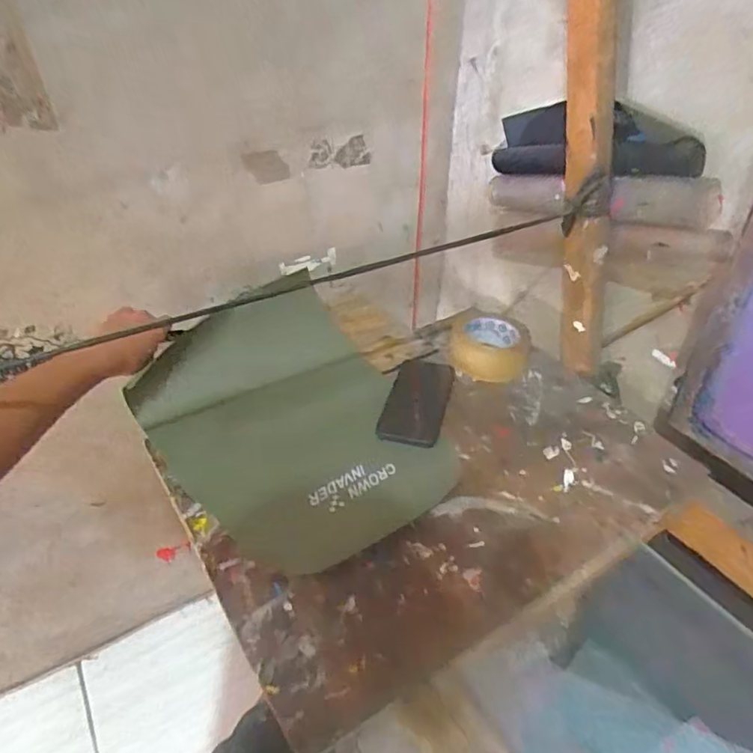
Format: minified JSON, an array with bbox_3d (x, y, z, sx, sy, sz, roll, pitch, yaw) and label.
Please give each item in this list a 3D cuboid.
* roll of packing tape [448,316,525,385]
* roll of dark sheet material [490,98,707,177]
[{"bbox_3d":[0.162,-0.047,0.834,0.104,0.051,0.108,0,38,0],"label":"roll of packing tape"},{"bbox_3d":[0.272,-0.302,0.742,0.041,0.090,0.317,-23,31,-26],"label":"roll of dark sheet material"}]

